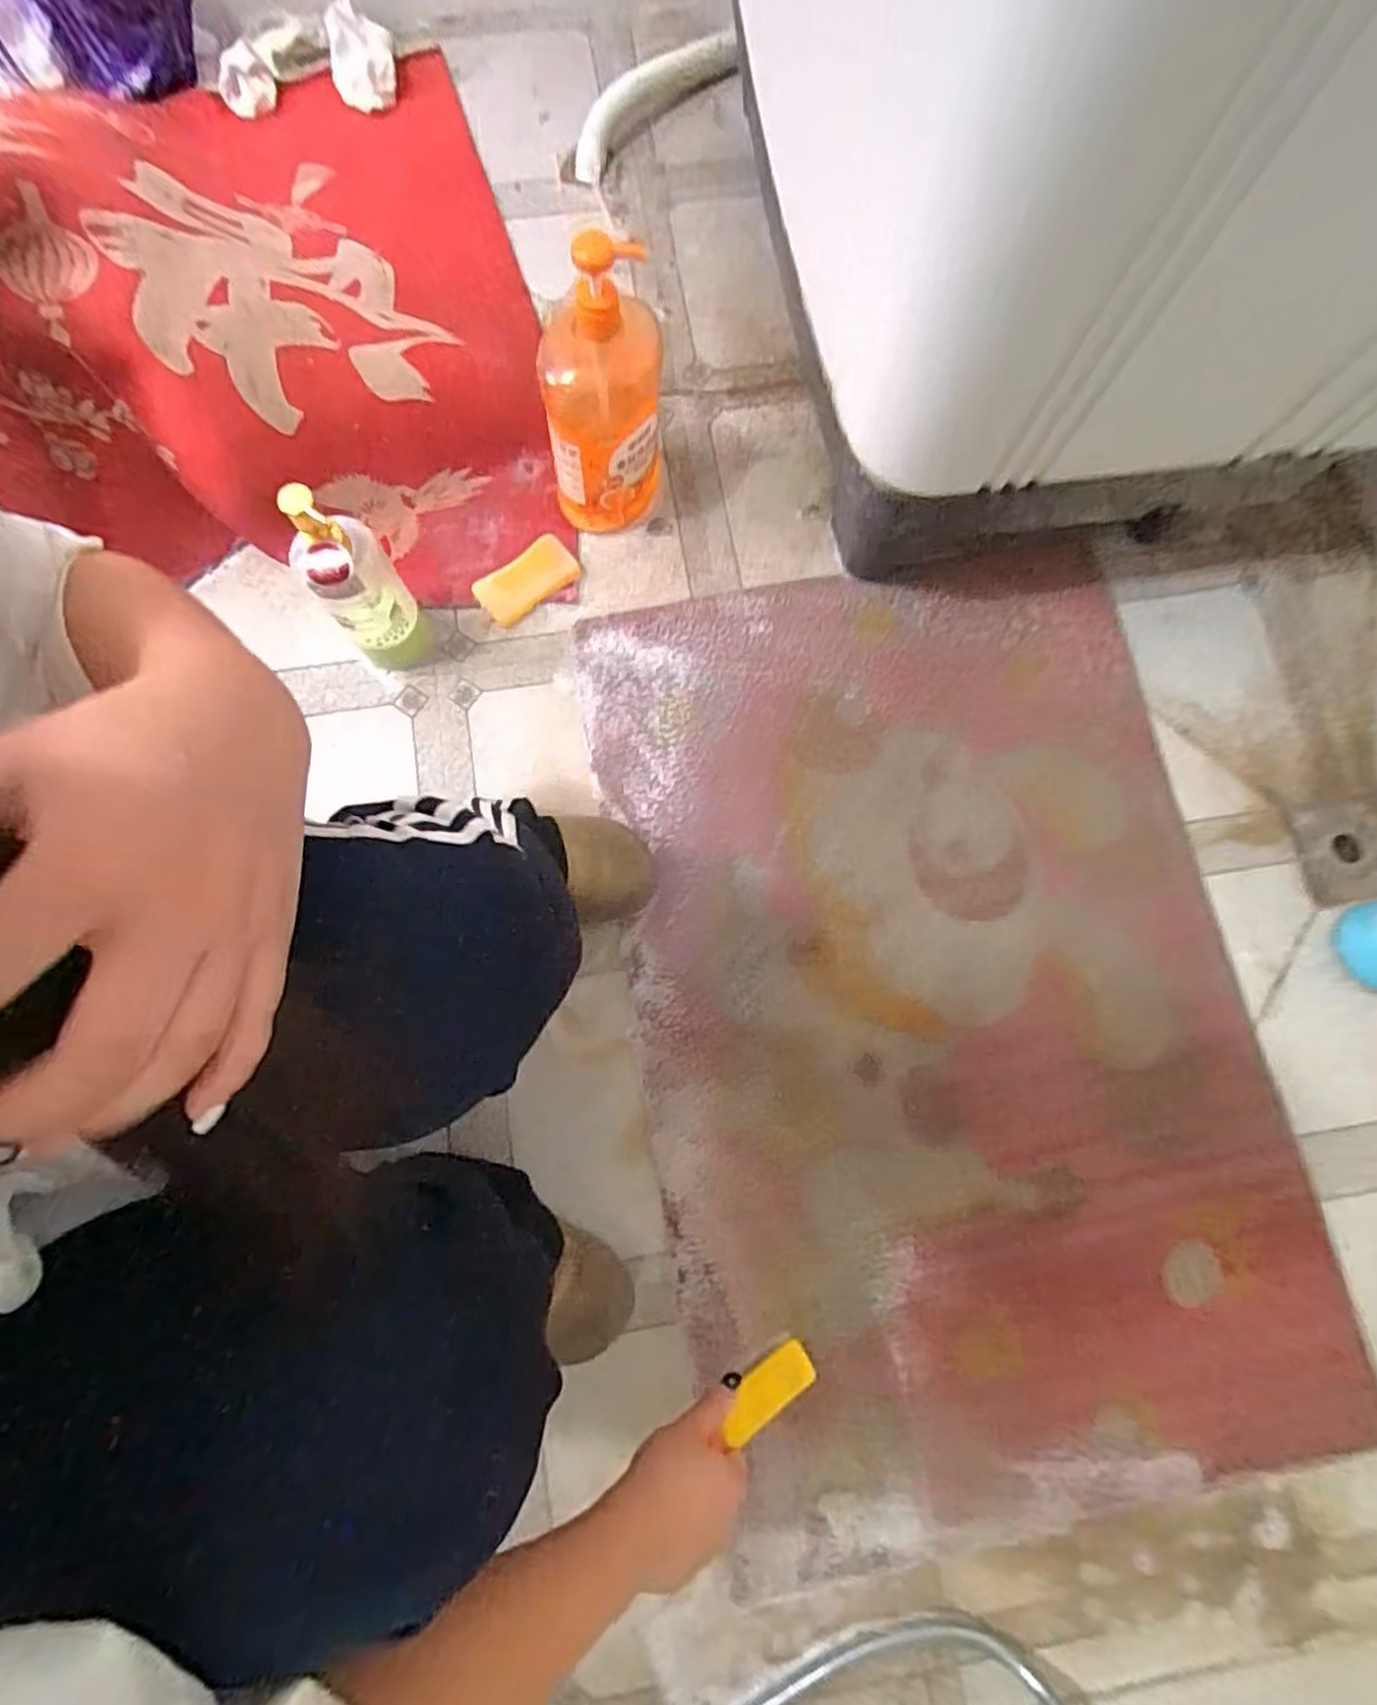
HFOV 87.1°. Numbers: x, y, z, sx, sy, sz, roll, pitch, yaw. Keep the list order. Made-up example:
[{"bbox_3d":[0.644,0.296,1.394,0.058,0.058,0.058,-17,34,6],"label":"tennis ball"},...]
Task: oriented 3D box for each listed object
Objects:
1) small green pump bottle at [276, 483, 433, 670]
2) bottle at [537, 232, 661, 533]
[{"bbox_3d":[-0.290,-0.233,0.645,0.068,0.211,0.052,-33,81,-8],"label":"small green pump bottle"},{"bbox_3d":[-0.079,-0.411,0.663,0.102,0.259,0.095,2,78,-1],"label":"bottle"}]

